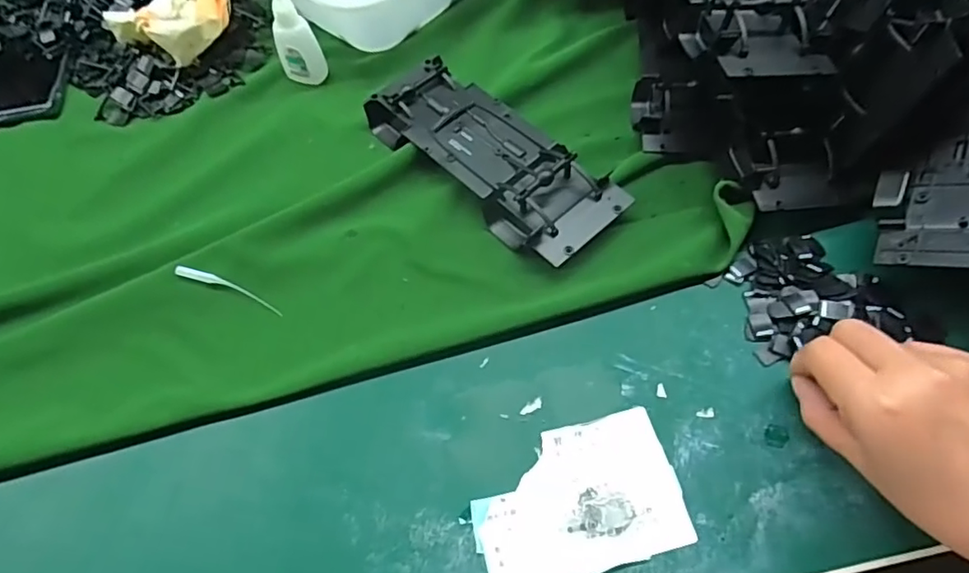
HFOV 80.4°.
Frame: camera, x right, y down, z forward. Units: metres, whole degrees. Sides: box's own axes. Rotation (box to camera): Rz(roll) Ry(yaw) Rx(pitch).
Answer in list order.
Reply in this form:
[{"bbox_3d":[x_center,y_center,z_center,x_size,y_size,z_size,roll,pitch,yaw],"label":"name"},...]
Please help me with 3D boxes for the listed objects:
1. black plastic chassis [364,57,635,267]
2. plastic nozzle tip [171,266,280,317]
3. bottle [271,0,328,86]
[{"bbox_3d":[0.002,-0.090,0.379,0.071,0.028,0.185,-41,67,-19],"label":"black plastic chassis"},{"bbox_3d":[-0.153,0.000,0.343,0.069,0.012,0.009,18,63,12],"label":"plastic nozzle tip"},{"bbox_3d":[-0.141,-0.186,0.422,0.028,0.073,0.019,12,62,9],"label":"bottle"}]

